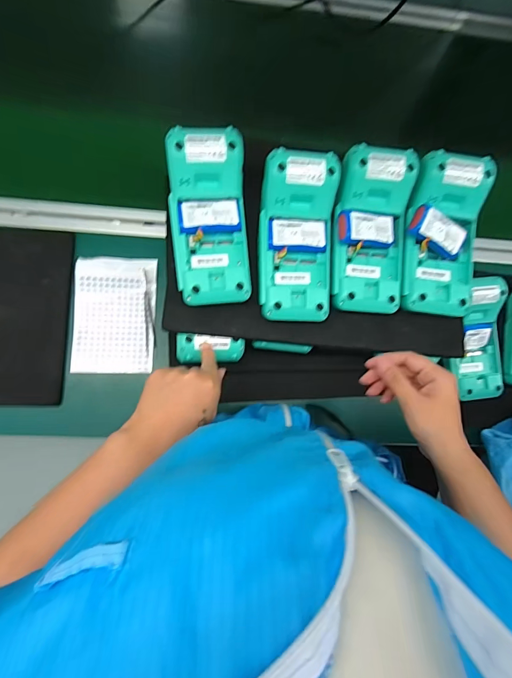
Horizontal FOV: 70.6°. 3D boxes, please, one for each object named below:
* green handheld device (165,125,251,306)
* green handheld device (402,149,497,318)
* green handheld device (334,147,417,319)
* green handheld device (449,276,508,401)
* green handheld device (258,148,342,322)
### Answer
[{"bbox_3d":[-0.052,-0.126,0.388,0.083,0.040,0.176,-4,99,-7],"label":"green handheld device"},{"bbox_3d":[0.213,-0.116,0.410,0.079,0.033,0.171,5,97,-6],"label":"green handheld device"},{"bbox_3d":[0.131,-0.119,0.407,0.081,0.033,0.173,2,98,-6],"label":"green handheld device"},{"bbox_3d":[0.331,0.000,0.536,0.086,0.043,0.177,-1,100,-6],"label":"green handheld device"},{"bbox_3d":[0.045,-0.108,0.397,0.080,0.034,0.172,1,99,-6],"label":"green handheld device"}]

